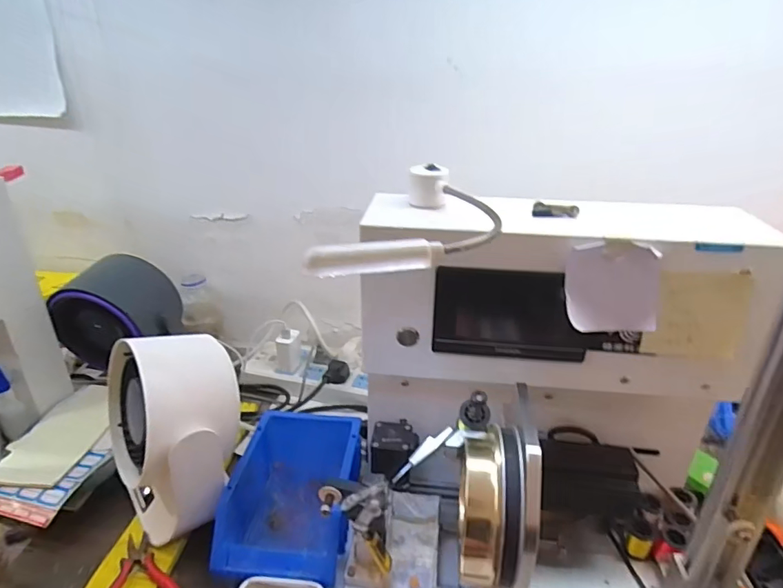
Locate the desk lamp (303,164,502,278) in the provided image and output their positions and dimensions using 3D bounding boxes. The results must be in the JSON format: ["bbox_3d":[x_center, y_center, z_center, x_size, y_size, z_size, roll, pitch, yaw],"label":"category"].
[{"bbox_3d":[0.032,-0.058,0.375,0.099,0.034,0.220,9,27,17],"label":"desk lamp"}]

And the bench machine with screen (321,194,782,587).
[{"bbox_3d":[0.133,0.119,0.449,0.342,0.350,0.242,2,24,5],"label":"bench machine with screen"}]

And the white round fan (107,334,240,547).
[{"bbox_3d":[-0.238,0.149,0.551,0.117,0.206,0.175,-19,30,-35],"label":"white round fan"}]

